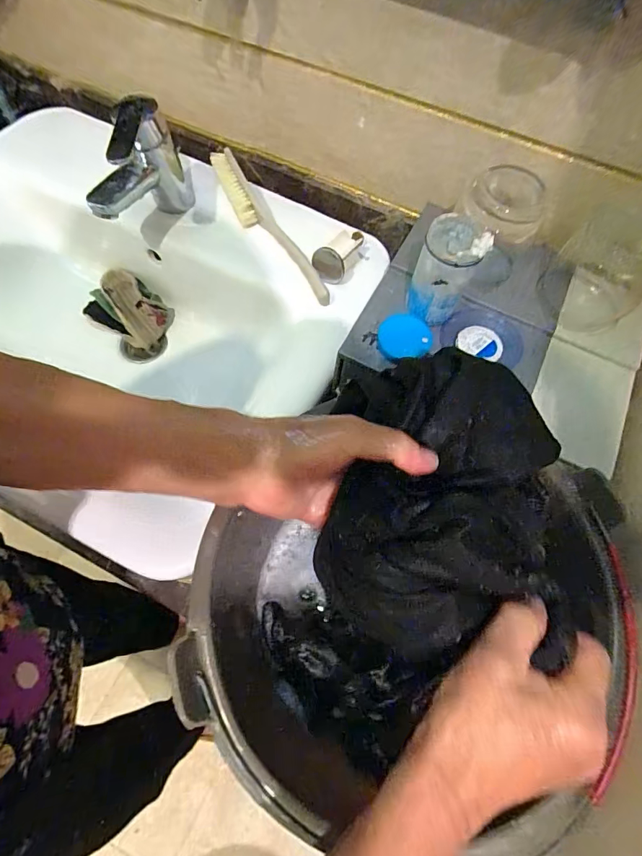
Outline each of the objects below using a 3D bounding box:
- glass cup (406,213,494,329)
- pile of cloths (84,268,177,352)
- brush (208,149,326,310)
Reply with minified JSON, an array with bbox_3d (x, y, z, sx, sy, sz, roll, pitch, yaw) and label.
[{"bbox_3d":[0.107,-0.137,0.368,0.047,0.085,0.055,21,66,6],"label":"glass cup"},{"bbox_3d":[-0.261,-0.159,0.579,0.103,0.050,0.073,30,68,10],"label":"pile of cloths"},{"bbox_3d":[-0.059,-0.220,0.477,0.032,0.050,0.224,-30,71,-15],"label":"brush"}]

